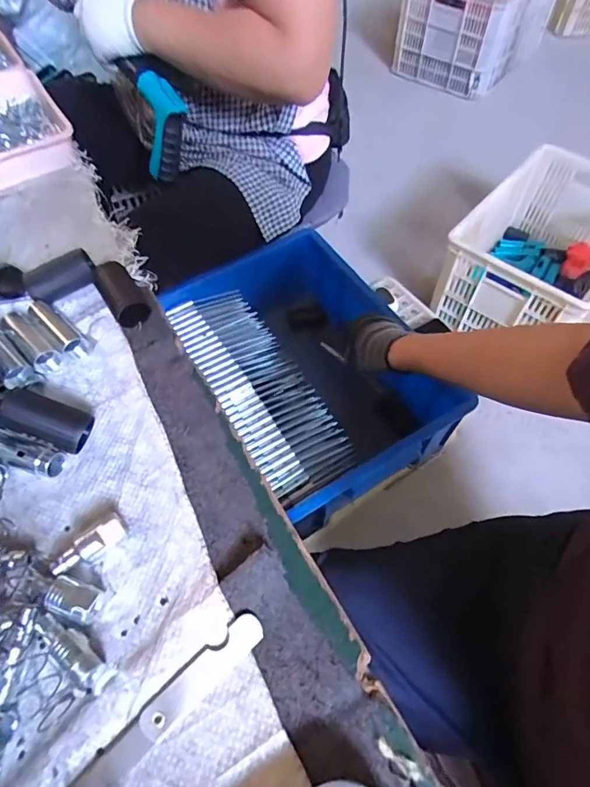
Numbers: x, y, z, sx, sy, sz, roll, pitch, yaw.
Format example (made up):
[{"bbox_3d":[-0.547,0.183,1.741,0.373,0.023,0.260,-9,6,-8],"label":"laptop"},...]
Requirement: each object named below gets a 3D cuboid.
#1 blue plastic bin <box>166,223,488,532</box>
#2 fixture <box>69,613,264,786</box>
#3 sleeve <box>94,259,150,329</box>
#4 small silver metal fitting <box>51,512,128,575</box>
[{"bbox_3d":[0.022,-0.030,0.701,0.276,0.166,0.407,-28,62,-15],"label":"blue plastic bin"},{"bbox_3d":[-0.078,0.193,0.272,0.142,0.006,0.020,-39,66,-20],"label":"fixture"},{"bbox_3d":[-0.164,-0.093,0.431,0.032,0.030,0.071,-29,63,-16],"label":"sleeve"},{"bbox_3d":[-0.143,0.109,0.316,0.051,0.021,0.018,-33,64,-18],"label":"small silver metal fitting"}]

